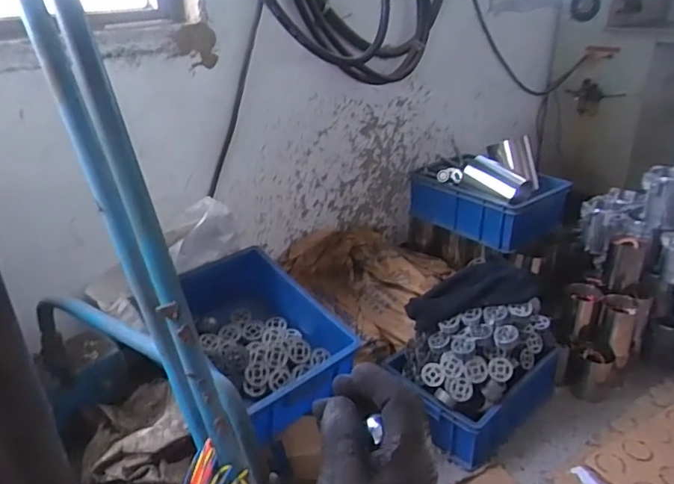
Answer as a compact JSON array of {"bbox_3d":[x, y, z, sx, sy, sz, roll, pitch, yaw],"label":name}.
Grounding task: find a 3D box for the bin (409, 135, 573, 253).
[{"bbox_3d":[0.465,-0.163,1.621,0.304,0.243,0.409,-21,32,-34],"label":"bin"}]

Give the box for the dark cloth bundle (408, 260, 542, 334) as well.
[{"bbox_3d":[0.312,0.122,1.256,0.306,0.074,0.119,-19,25,9],"label":"dark cloth bundle"}]

